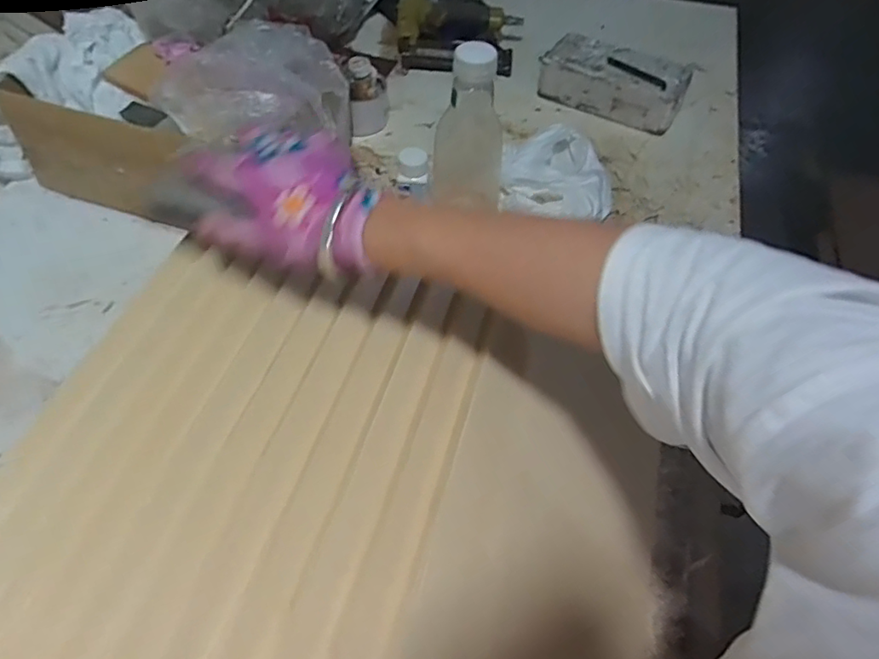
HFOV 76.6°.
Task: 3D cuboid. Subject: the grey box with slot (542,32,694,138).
[{"bbox_3d":[0.262,-0.375,0.836,0.206,0.058,0.096,27,57,15],"label":"grey box with slot"}]

